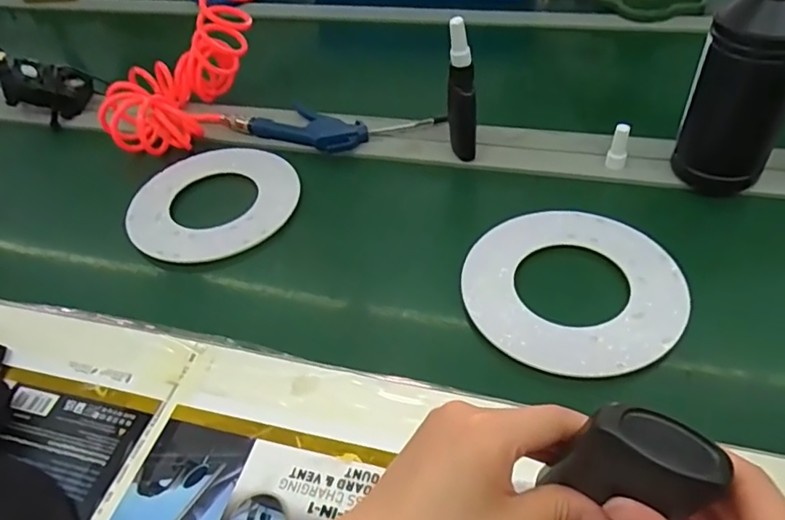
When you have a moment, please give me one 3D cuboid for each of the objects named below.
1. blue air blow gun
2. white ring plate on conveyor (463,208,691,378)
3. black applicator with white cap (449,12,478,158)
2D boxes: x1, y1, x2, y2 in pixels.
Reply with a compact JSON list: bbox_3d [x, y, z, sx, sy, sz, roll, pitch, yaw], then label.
[{"bbox_3d":[-0.080,-0.166,0.722,0.279,0.020,0.087,3,46,10],"label":"blue air blow gun"},{"bbox_3d":[0.163,0.021,0.521,0.187,0.008,0.186,-2,47,2],"label":"white ring plate on conveyor"},{"bbox_3d":[0.079,-0.183,0.627,0.028,0.157,0.029,-4,46,4],"label":"black applicator with white cap"}]

